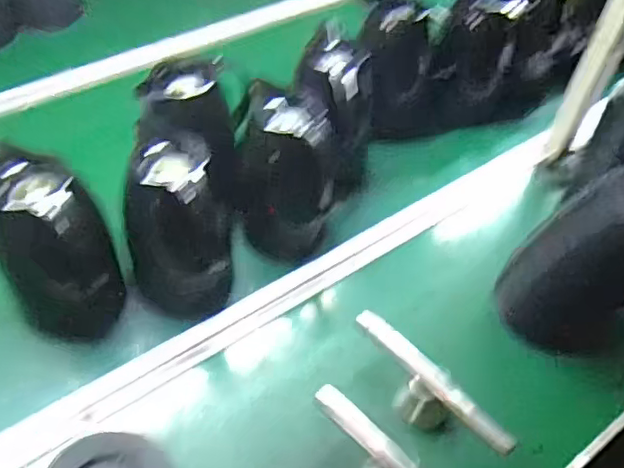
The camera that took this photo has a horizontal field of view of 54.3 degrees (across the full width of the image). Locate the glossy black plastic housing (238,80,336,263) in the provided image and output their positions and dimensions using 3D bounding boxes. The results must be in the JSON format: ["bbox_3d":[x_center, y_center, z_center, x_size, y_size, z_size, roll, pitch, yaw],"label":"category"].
[{"bbox_3d":[-0.032,-0.073,0.752,0.115,0.187,0.111,2,49,-4],"label":"glossy black plastic housing"}]

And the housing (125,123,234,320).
[{"bbox_3d":[-0.151,-0.012,0.687,0.118,0.187,0.124,-2,49,-7],"label":"housing"}]

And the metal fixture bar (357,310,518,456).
[{"bbox_3d":[0.116,0.169,0.647,0.042,0.068,0.200,-30,57,-27],"label":"metal fixture bar"}]

